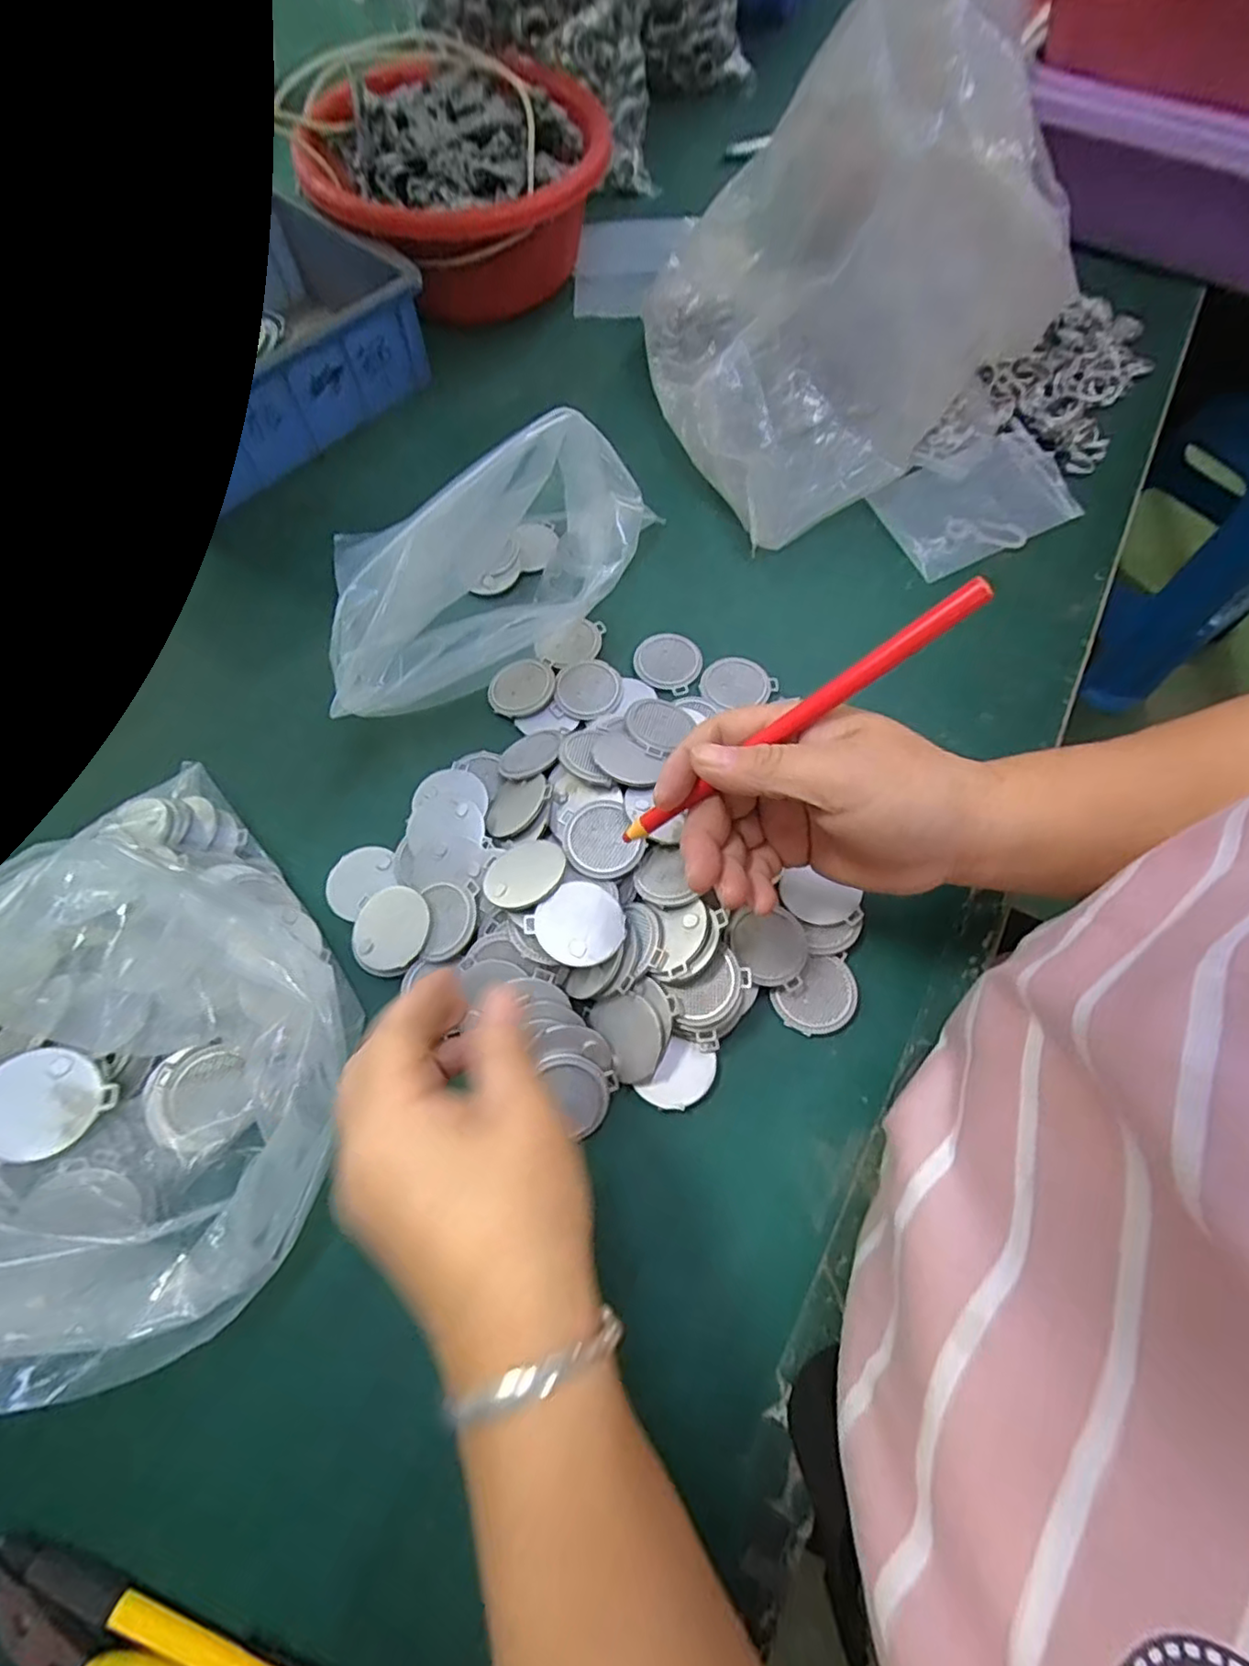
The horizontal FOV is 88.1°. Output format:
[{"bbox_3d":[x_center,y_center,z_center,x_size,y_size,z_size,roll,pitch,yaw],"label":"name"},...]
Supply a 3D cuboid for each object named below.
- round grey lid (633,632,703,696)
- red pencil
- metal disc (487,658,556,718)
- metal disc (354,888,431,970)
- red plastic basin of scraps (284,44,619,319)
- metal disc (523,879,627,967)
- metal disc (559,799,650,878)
[{"bbox_3d":[0.026,-0.105,0.389,0.040,0.004,0.039,0,67,1],"label":"round grey lid"},{"bbox_3d":[0.060,-0.040,0.247,0.158,0.008,0.010,-36,66,26],"label":"red pencil"},{"bbox_3d":[-0.061,-0.086,0.382,0.040,0.005,0.035,-11,67,-3],"label":"metal disc"},{"bbox_3d":[-0.114,0.047,0.317,0.038,0.004,0.040,-3,68,8],"label":"metal disc"},{"bbox_3d":[-0.124,-0.495,0.497,0.212,0.109,0.199,0,67,1],"label":"red plastic basin of scraps"},{"bbox_3d":[-0.020,0.041,0.293,0.039,0.004,0.040,4,57,-7],"label":"metal disc"},{"bbox_3d":[-0.012,0.003,0.319,0.036,0.005,0.042,-27,69,-10],"label":"metal disc"}]

